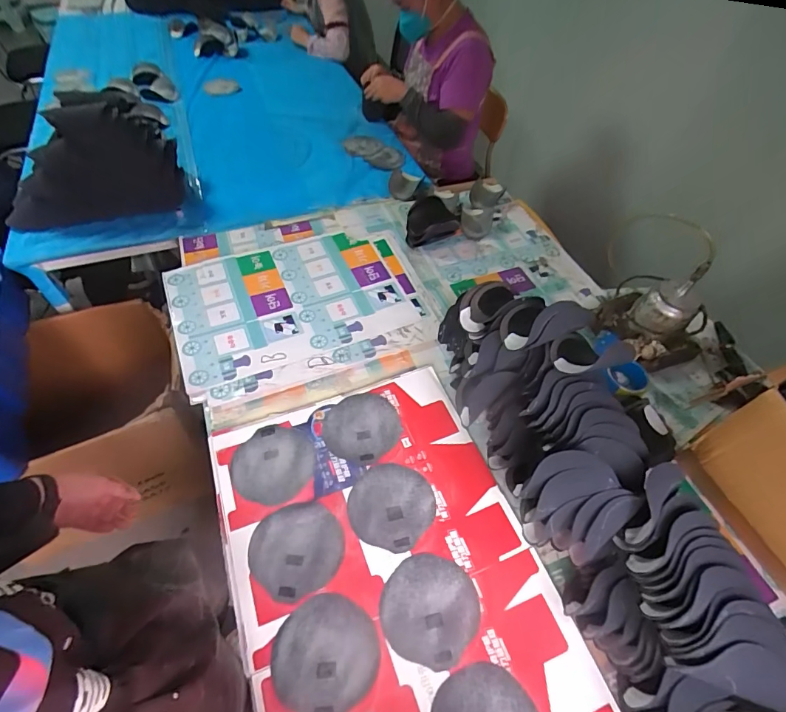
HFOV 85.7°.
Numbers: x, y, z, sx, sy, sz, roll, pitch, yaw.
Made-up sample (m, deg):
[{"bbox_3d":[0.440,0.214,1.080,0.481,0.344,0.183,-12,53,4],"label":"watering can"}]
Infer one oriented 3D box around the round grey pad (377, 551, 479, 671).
[{"bbox_3d":[0.057,0.384,0.650,0.142,0.005,0.145,3,51,-3],"label":"round grey pad"}]

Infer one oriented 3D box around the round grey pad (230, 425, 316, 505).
[{"bbox_3d":[-0.216,0.191,0.771,0.143,0.007,0.143,3,51,-3],"label":"round grey pad"}]

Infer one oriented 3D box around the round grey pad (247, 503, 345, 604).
[{"bbox_3d":[-0.154,0.309,0.685,0.139,0.010,0.140,3,51,-3],"label":"round grey pad"}]

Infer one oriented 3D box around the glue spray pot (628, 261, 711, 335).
[{"bbox_3d":[0.602,-0.129,0.904,0.111,0.155,0.105,2,53,-2],"label":"glue spray pot"}]

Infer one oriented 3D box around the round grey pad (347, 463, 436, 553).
[{"bbox_3d":[-0.001,0.257,0.736,0.141,0.007,0.142,3,51,-3],"label":"round grey pad"}]

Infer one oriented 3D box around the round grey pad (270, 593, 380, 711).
[{"bbox_3d":[-0.095,0.422,0.601,0.147,0.010,0.139,3,51,-3],"label":"round grey pad"}]

